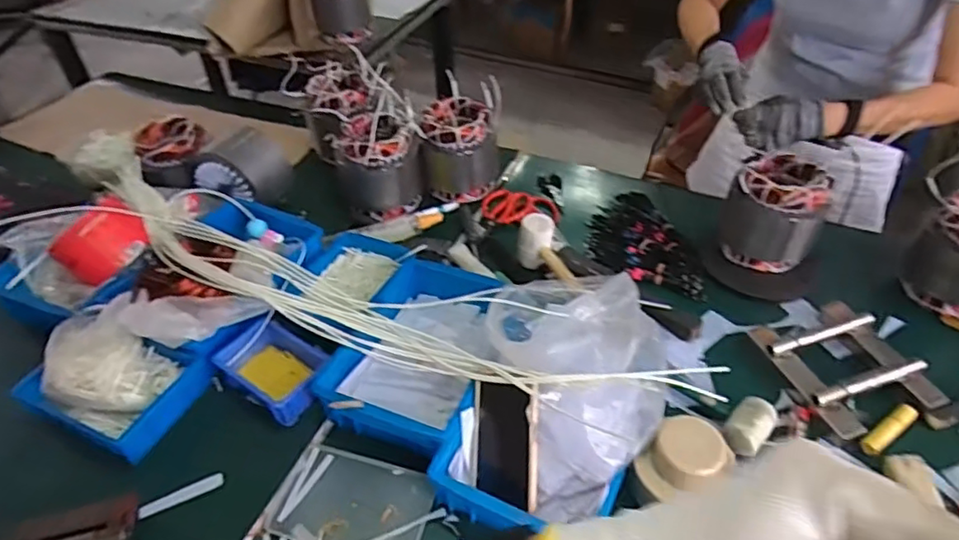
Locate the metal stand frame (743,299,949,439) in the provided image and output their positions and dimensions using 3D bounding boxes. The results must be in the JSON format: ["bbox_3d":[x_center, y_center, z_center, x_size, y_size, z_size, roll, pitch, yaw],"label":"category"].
[{"bbox_3d":[0.520,0.134,0.866,0.190,0.046,0.207,-11,45,-10],"label":"metal stand frame"}]

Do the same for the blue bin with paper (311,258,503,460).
[{"bbox_3d":[-0.072,0.105,0.868,0.200,0.080,0.320,16,47,17],"label":"blue bin with paper"}]

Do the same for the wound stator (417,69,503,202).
[{"bbox_3d":[-0.036,-0.252,1.165,0.142,0.203,0.144,0,44,2],"label":"wound stator"}]

